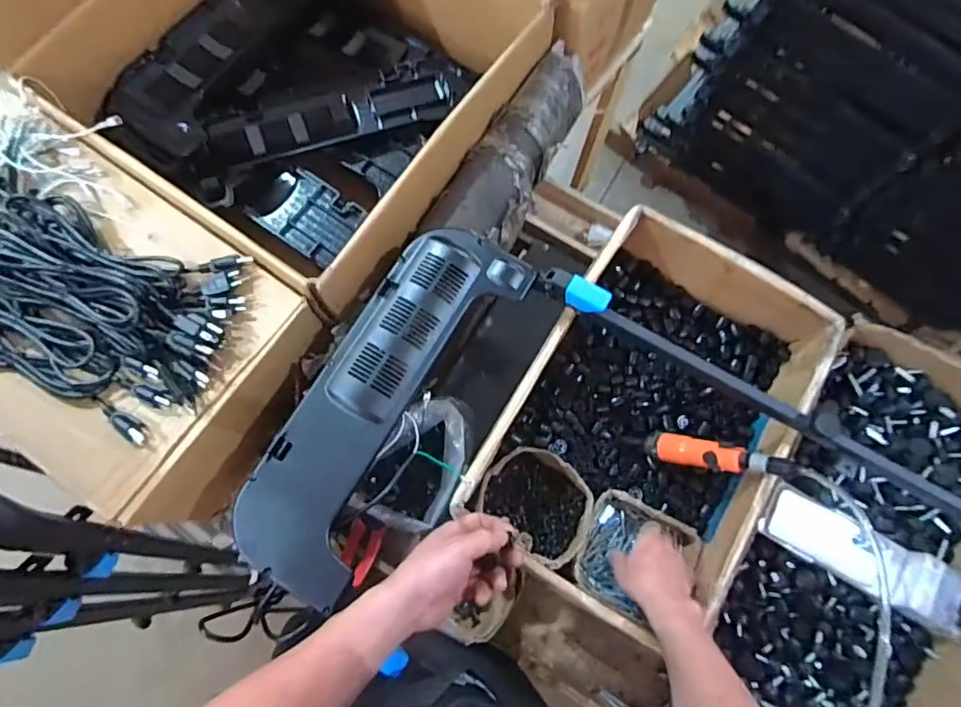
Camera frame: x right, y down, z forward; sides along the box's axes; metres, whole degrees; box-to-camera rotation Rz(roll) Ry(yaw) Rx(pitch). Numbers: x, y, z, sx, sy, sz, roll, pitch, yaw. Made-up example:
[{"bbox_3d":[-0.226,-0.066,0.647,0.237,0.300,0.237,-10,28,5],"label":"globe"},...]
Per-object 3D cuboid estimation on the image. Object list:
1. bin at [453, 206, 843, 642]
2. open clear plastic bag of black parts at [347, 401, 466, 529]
[{"bbox_3d":[0.237,0.094,0.786,0.337,0.164,0.504,31,77,7],"label":"bin"},{"bbox_3d":[-0.086,0.153,0.752,0.127,0.123,0.168,18,76,4],"label":"open clear plastic bag of black parts"}]

